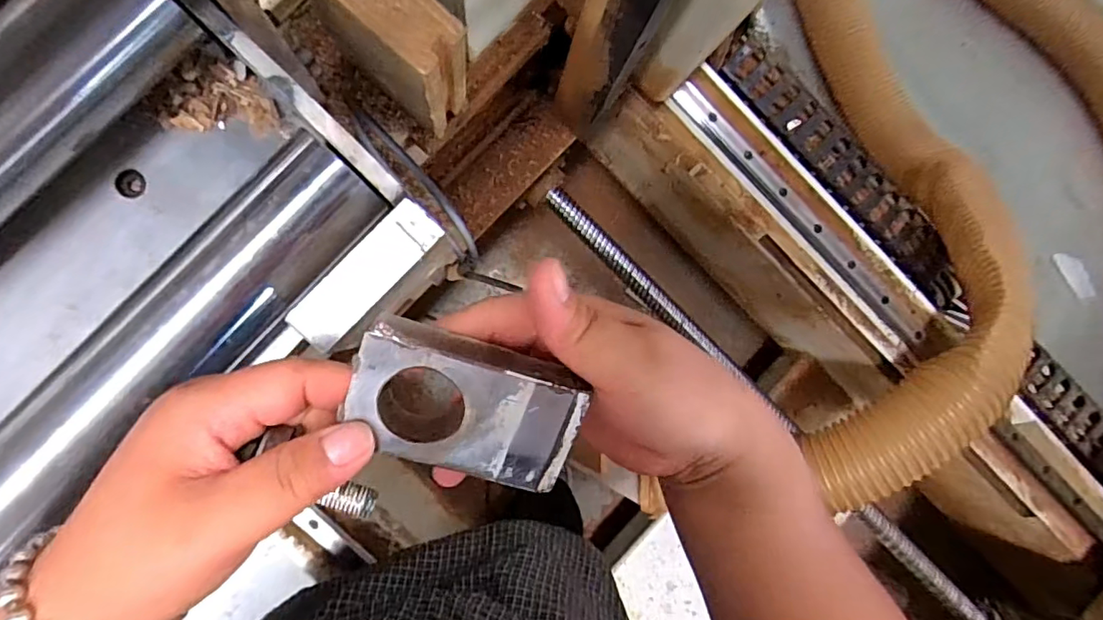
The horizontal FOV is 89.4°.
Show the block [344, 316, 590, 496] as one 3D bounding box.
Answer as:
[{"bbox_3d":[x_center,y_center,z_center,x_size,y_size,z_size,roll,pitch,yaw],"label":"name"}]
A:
[{"bbox_3d":[-0.032,0.035,0.216,0.083,0.022,0.051,17,107,-11],"label":"block"}]

